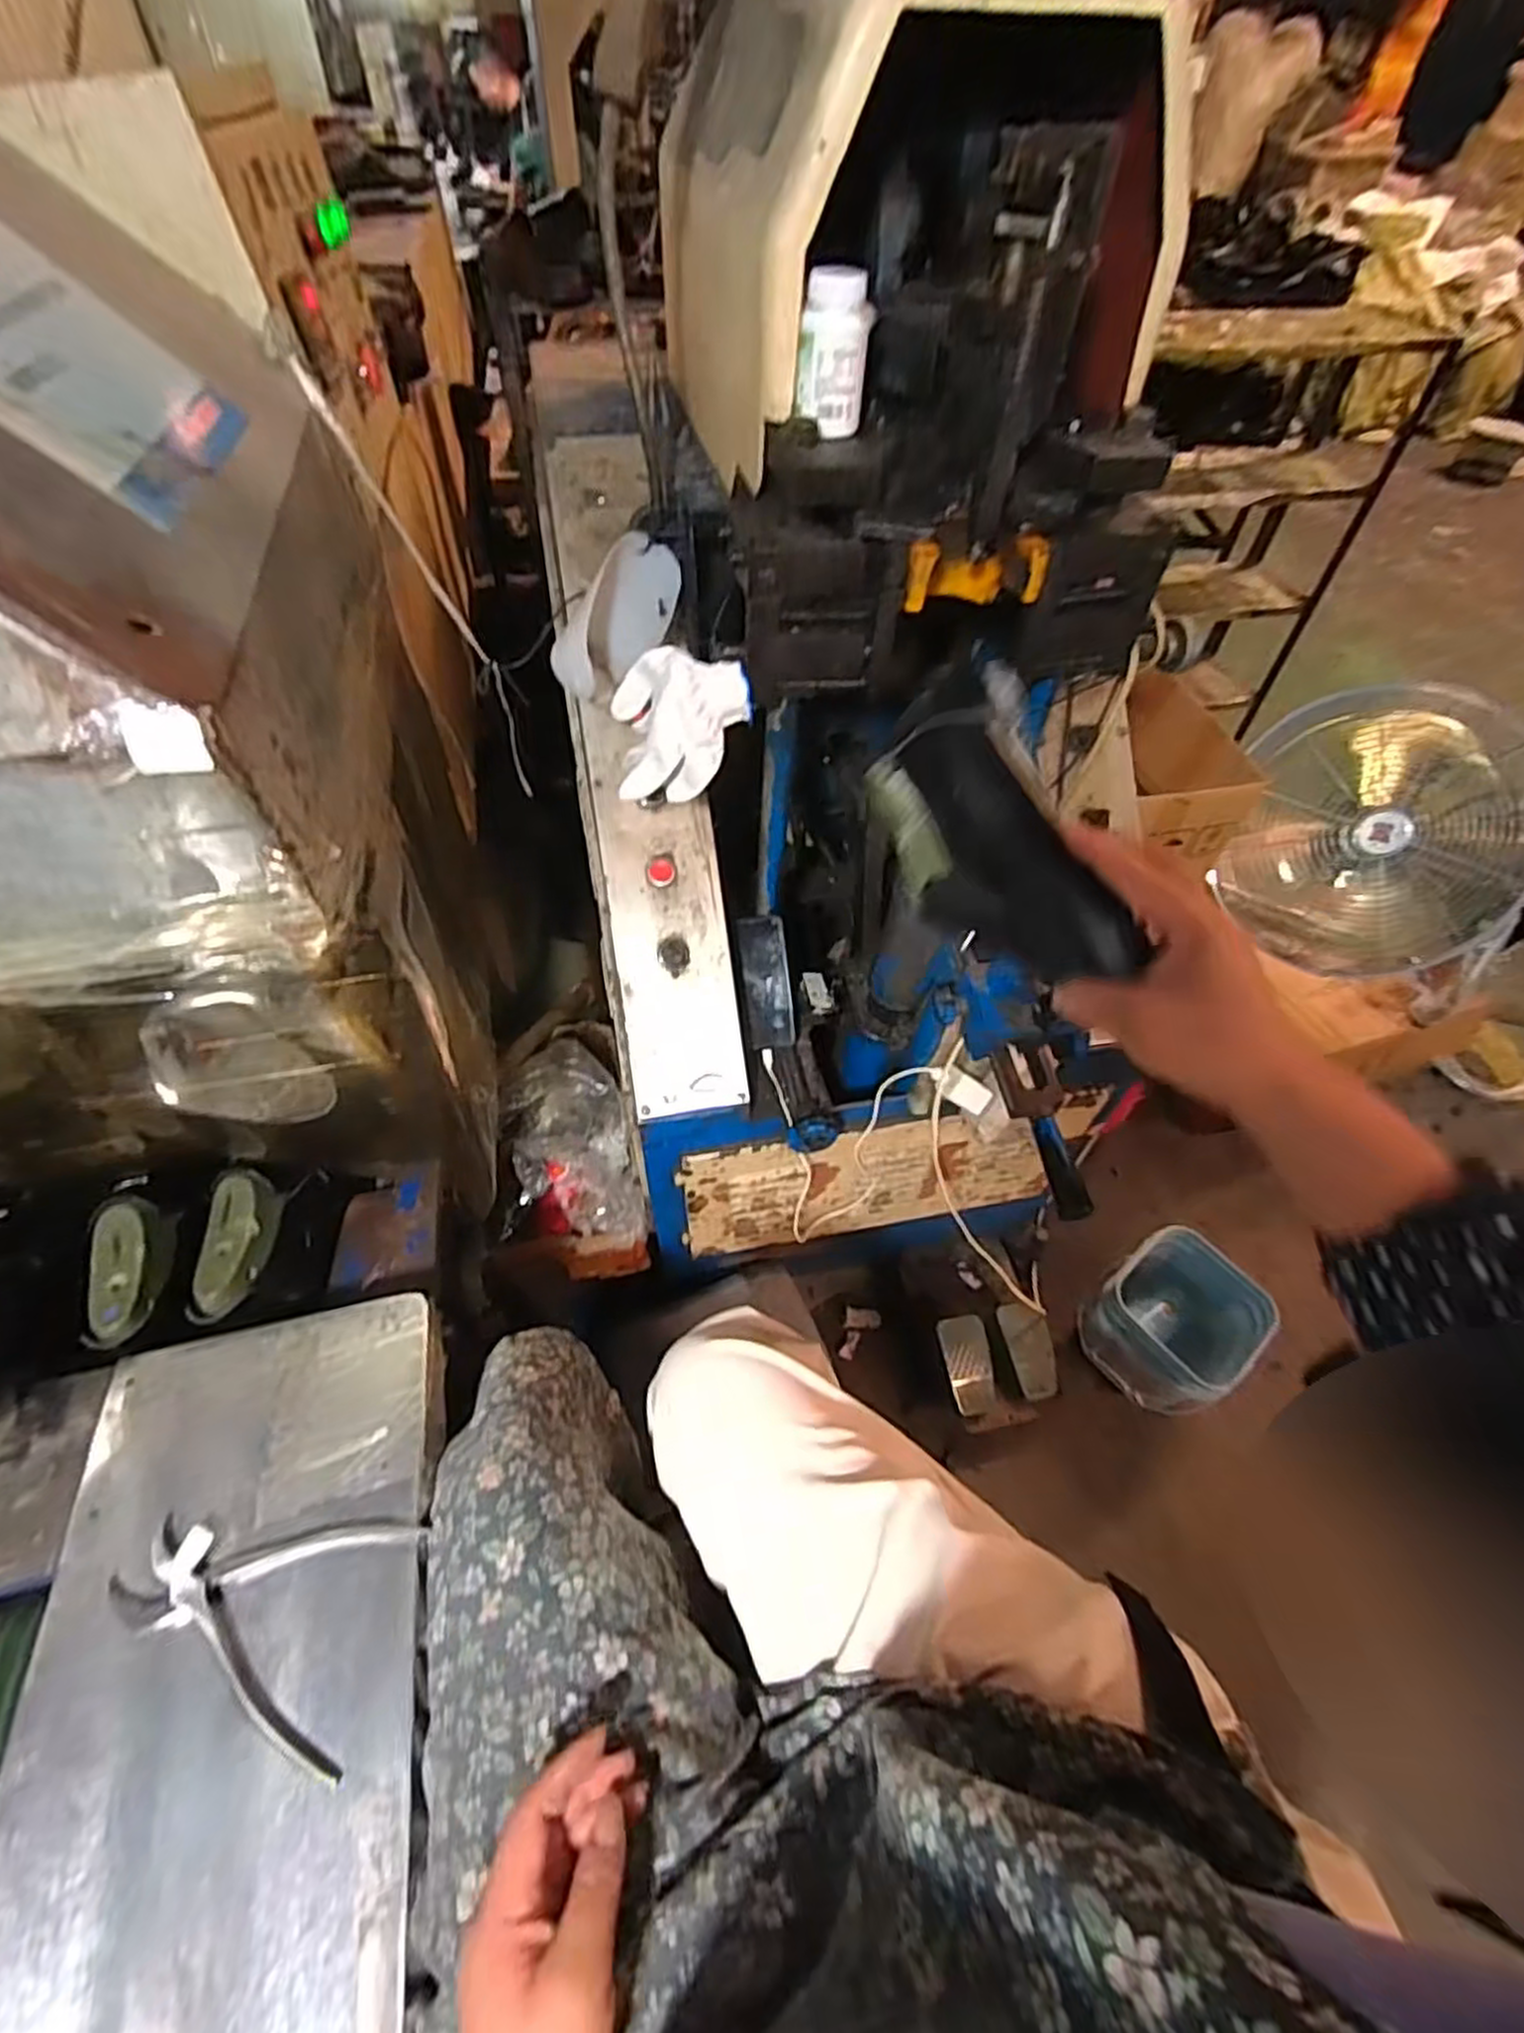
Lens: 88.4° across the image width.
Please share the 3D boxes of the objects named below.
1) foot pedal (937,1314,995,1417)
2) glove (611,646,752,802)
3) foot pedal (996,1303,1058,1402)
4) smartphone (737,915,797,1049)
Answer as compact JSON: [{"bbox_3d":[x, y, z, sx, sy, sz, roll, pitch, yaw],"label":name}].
[{"bbox_3d":[0.325,0.552,1.242,0.071,0.035,0.142,-9,77,5],"label":"foot pedal"},{"bbox_3d":[-0.072,-0.261,0.699,0.118,0.110,0.071,-8,52,-9],"label":"glove"},{"bbox_3d":[0.427,0.526,1.238,0.070,0.027,0.142,-11,72,-10],"label":"foot pedal"},{"bbox_3d":[0.006,-0.041,0.943,0.058,0.012,0.155,-7,94,15],"label":"smartphone"}]

